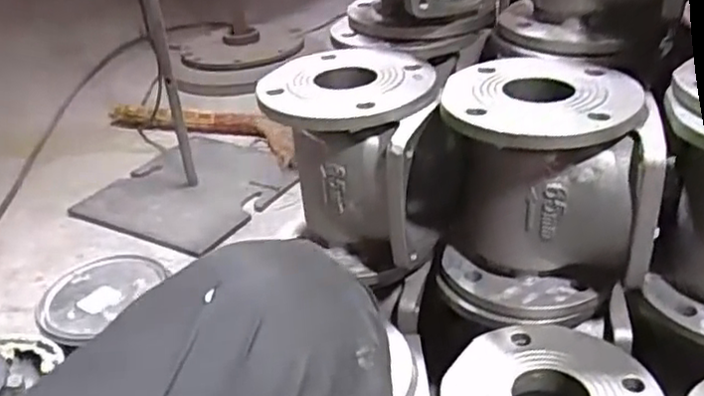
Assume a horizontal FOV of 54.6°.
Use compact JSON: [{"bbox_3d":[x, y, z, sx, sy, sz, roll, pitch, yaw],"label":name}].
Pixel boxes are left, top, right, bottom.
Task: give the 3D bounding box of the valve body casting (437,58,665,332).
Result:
[{"bbox_3d":[0.177,-0.005,0.658,0.179,0.205,0.168,-3,32,3],"label":"valve body casting"}]

